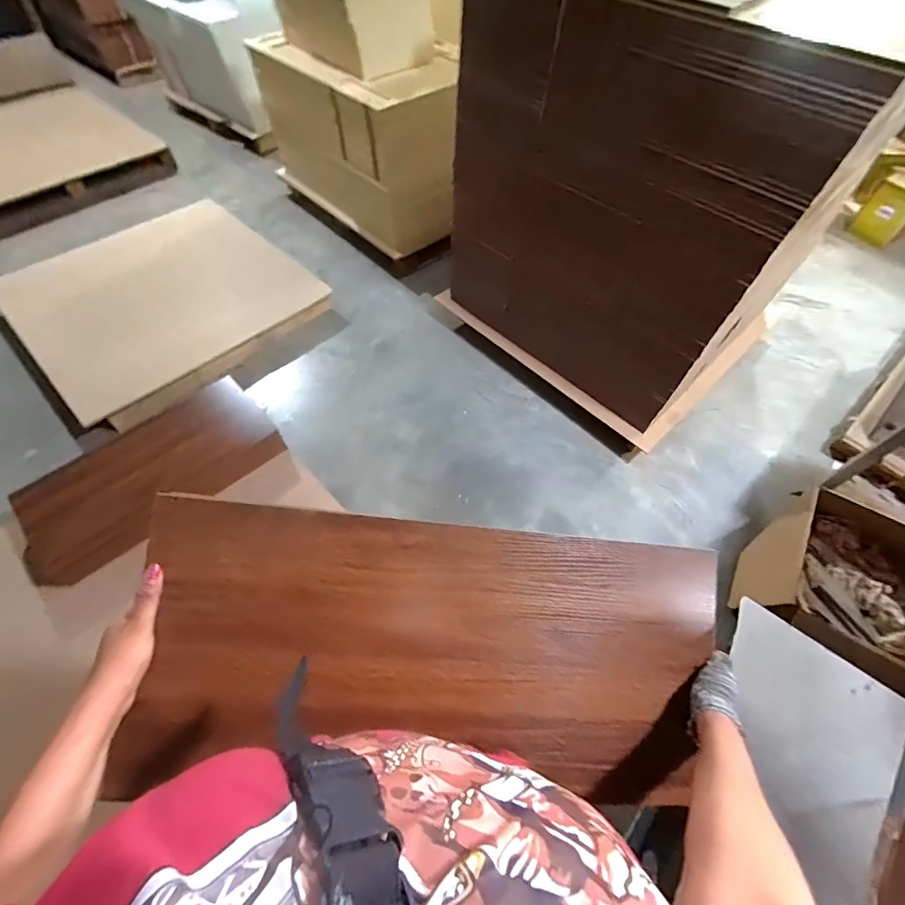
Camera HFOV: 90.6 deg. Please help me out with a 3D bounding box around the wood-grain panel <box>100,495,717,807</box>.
[{"bbox_3d":[-0.006,0.248,0.548,0.670,0.020,0.313,8,87,-9],"label":"wood-grain panel"}]

